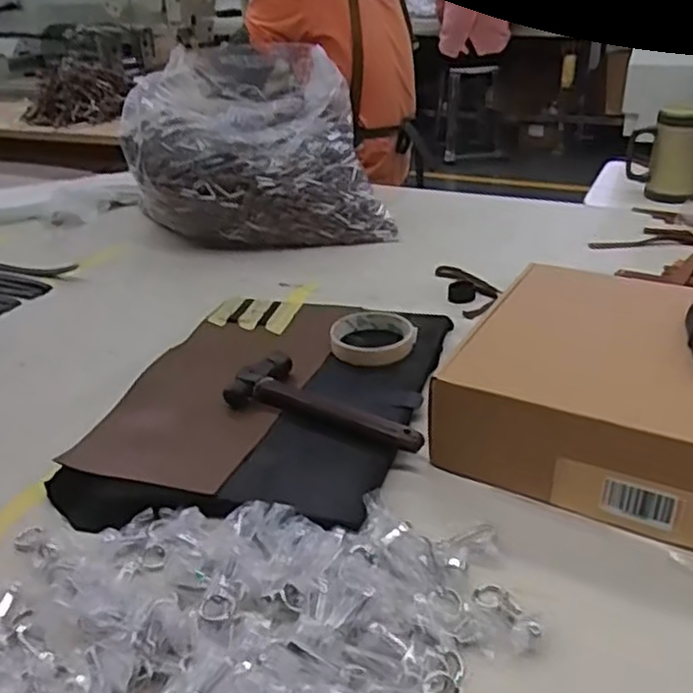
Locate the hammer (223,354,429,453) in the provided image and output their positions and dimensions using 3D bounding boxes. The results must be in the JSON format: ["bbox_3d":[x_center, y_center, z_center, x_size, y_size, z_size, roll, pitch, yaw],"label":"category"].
[{"bbox_3d":[-0.012,0.052,0.640,0.188,0.032,0.075,13,33,27],"label":"hammer"}]

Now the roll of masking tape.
[{"bbox_3d":[0.028,-0.008,0.751,0.087,0.025,0.087,-2,29,1],"label":"roll of masking tape"}]

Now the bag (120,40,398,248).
[{"bbox_3d":[-0.148,-0.323,1.133,0.344,0.221,0.395,-7,29,-8],"label":"bag"}]

